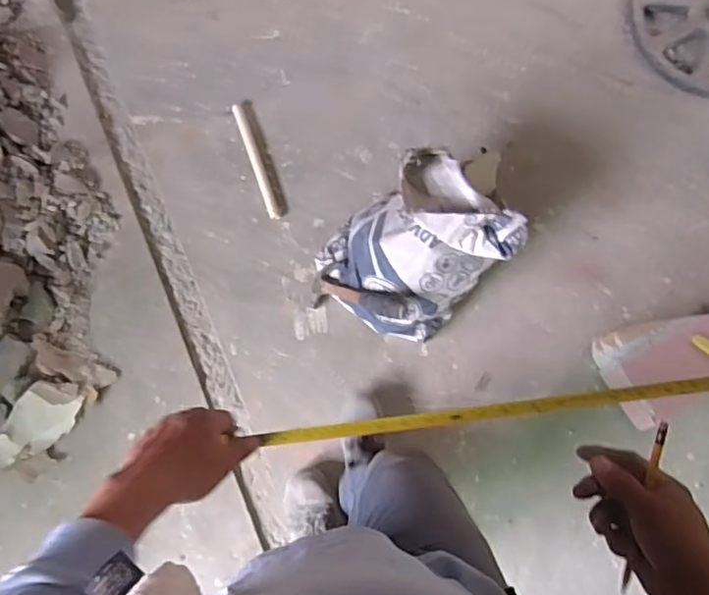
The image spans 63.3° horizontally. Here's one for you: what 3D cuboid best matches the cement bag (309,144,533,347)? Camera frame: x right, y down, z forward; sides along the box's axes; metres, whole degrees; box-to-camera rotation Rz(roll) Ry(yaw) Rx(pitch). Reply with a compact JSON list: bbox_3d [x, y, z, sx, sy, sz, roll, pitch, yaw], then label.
[{"bbox_3d":[0.144,-0.122,1.314,0.405,0.269,0.349,-38,82,-11],"label":"cement bag"}]

